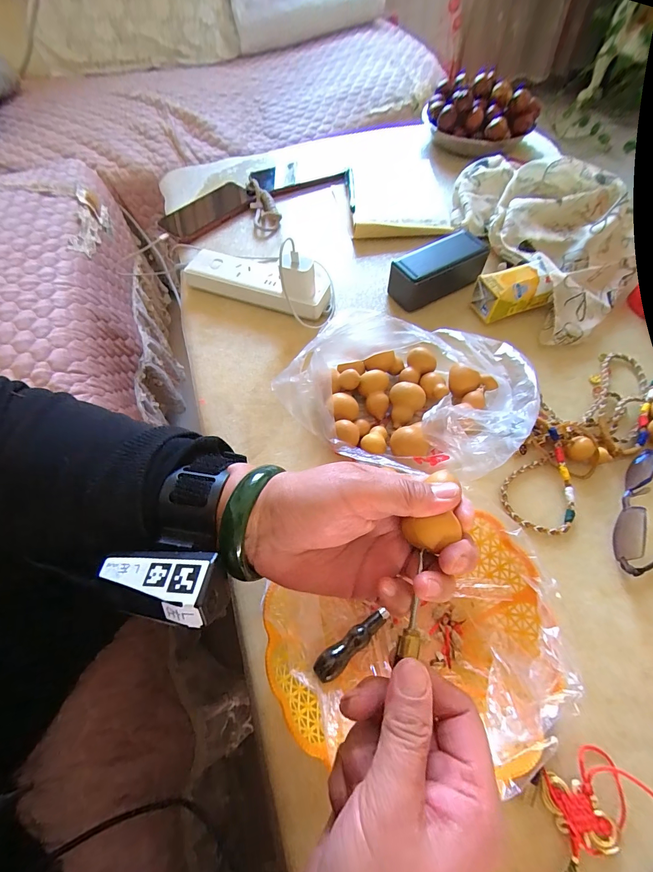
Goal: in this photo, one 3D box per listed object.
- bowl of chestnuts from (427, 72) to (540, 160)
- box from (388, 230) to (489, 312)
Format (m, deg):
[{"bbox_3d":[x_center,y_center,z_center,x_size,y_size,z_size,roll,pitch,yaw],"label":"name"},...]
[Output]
[{"bbox_3d":[0.293,-0.610,0.686,0.192,0.079,0.182,15,62,9],"label":"bowl of chestnuts"},{"bbox_3d":[0.146,-0.219,0.488,0.131,0.049,0.061,-27,63,-13],"label":"box"}]

